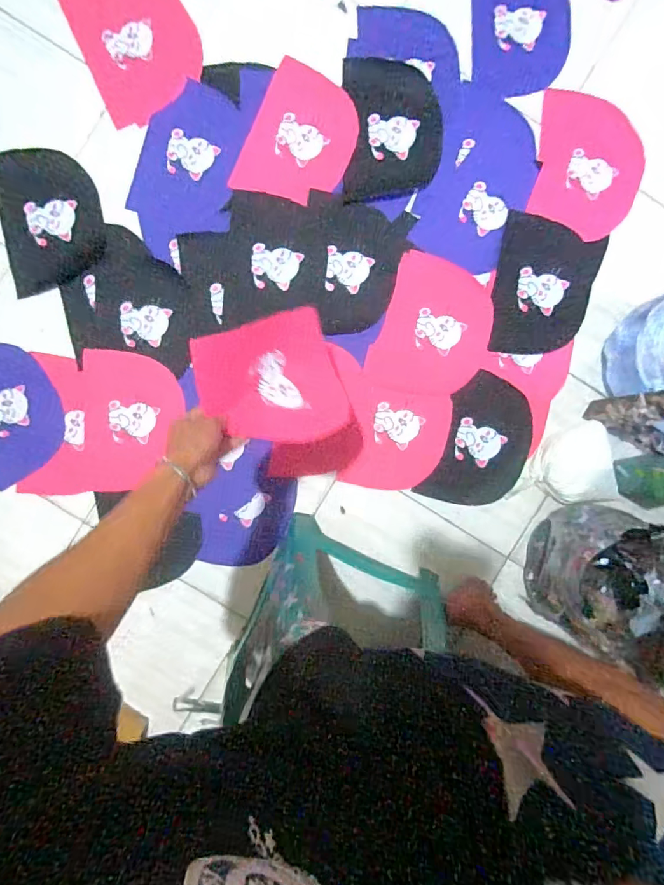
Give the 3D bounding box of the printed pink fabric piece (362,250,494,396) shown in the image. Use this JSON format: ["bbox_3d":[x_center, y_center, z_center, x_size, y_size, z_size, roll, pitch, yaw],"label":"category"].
[{"bbox_3d":[0.214,-0.232,0.974,0.223,0.012,0.281,19,91,0],"label":"printed pink fabric piece"}]

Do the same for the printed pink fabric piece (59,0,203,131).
[{"bbox_3d":[-0.395,-0.819,0.954,0.225,0.015,0.295,-24,90,-3],"label":"printed pink fabric piece"}]

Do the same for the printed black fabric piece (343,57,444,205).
[{"bbox_3d":[0.125,-0.644,0.955,0.196,0.009,0.281,0,91,0],"label":"printed black fabric piece"}]

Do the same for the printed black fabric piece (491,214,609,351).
[{"bbox_3d":[0.449,-0.323,0.972,0.213,0.006,0.283,8,91,0],"label":"printed black fabric piece"}]

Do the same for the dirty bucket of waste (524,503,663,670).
[{"bbox_3d":[0.486,0.240,0.845,0.201,0.242,0.223,8,91,0],"label":"dirty bucket of waste"}]

